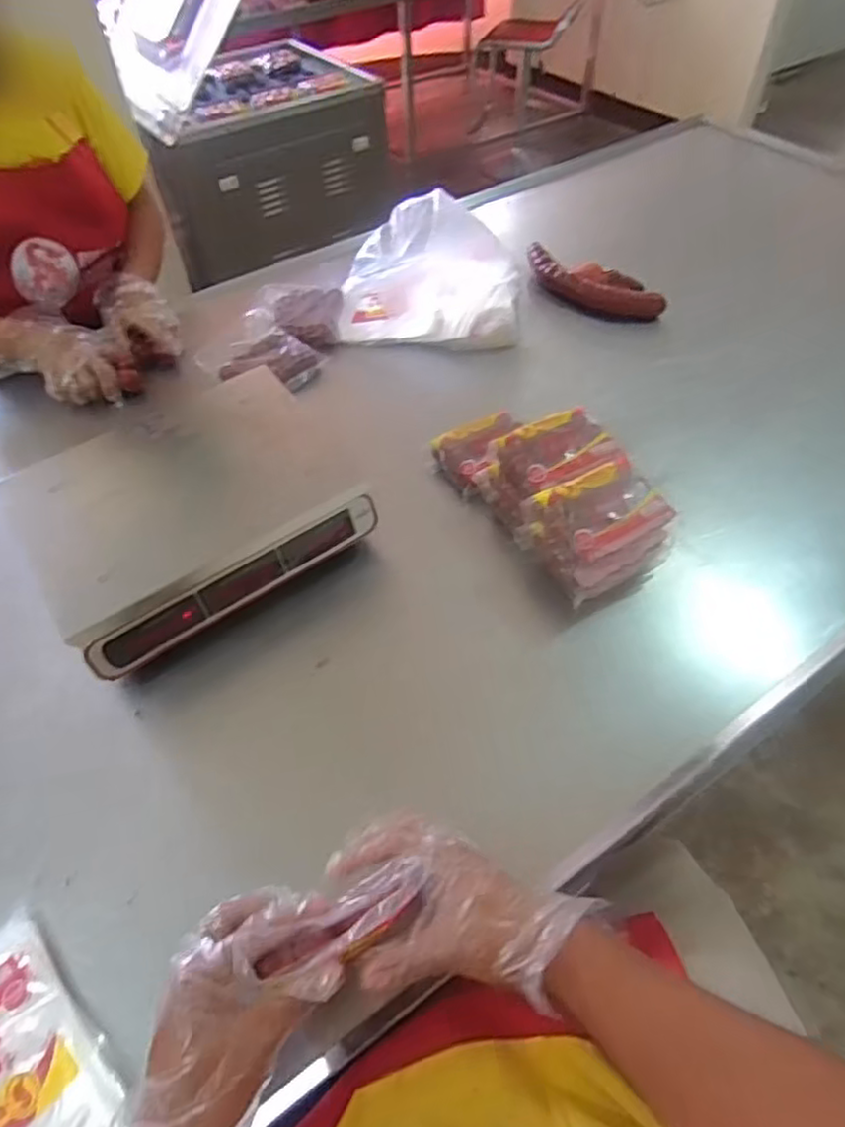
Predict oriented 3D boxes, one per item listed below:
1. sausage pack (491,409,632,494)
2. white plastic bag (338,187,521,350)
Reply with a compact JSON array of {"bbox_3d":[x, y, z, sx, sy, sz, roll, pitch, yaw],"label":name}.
[{"bbox_3d":[0.160,-0.132,0.771,0.123,0.026,0.092,-23,55,-15],"label":"sausage pack"},{"bbox_3d":[0.007,-0.452,1.028,0.296,0.156,0.172,5,53,6],"label":"white plastic bag"}]

